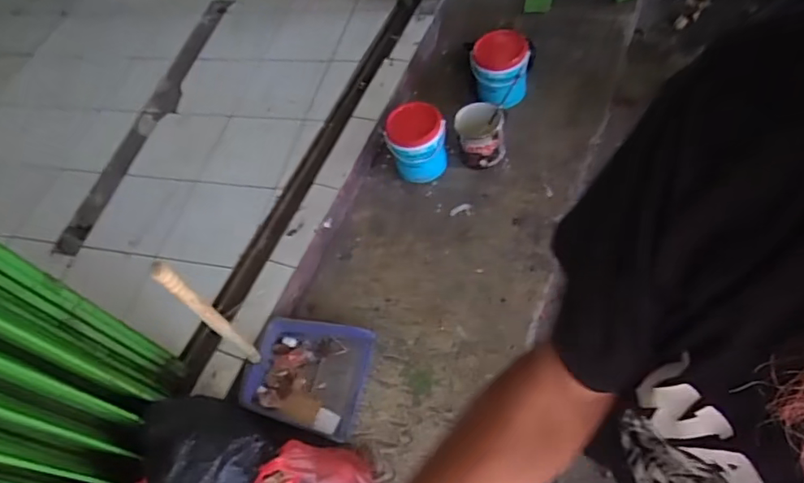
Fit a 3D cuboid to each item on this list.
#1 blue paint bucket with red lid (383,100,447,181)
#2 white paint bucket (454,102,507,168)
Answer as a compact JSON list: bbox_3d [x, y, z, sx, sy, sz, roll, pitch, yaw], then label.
[{"bbox_3d":[0.046,-0.313,1.766,0.180,0.207,0.187,-6,58,9],"label":"blue paint bucket with red lid"},{"bbox_3d":[0.250,-0.339,1.740,0.155,0.142,0.142,-9,60,0],"label":"white paint bucket"}]

